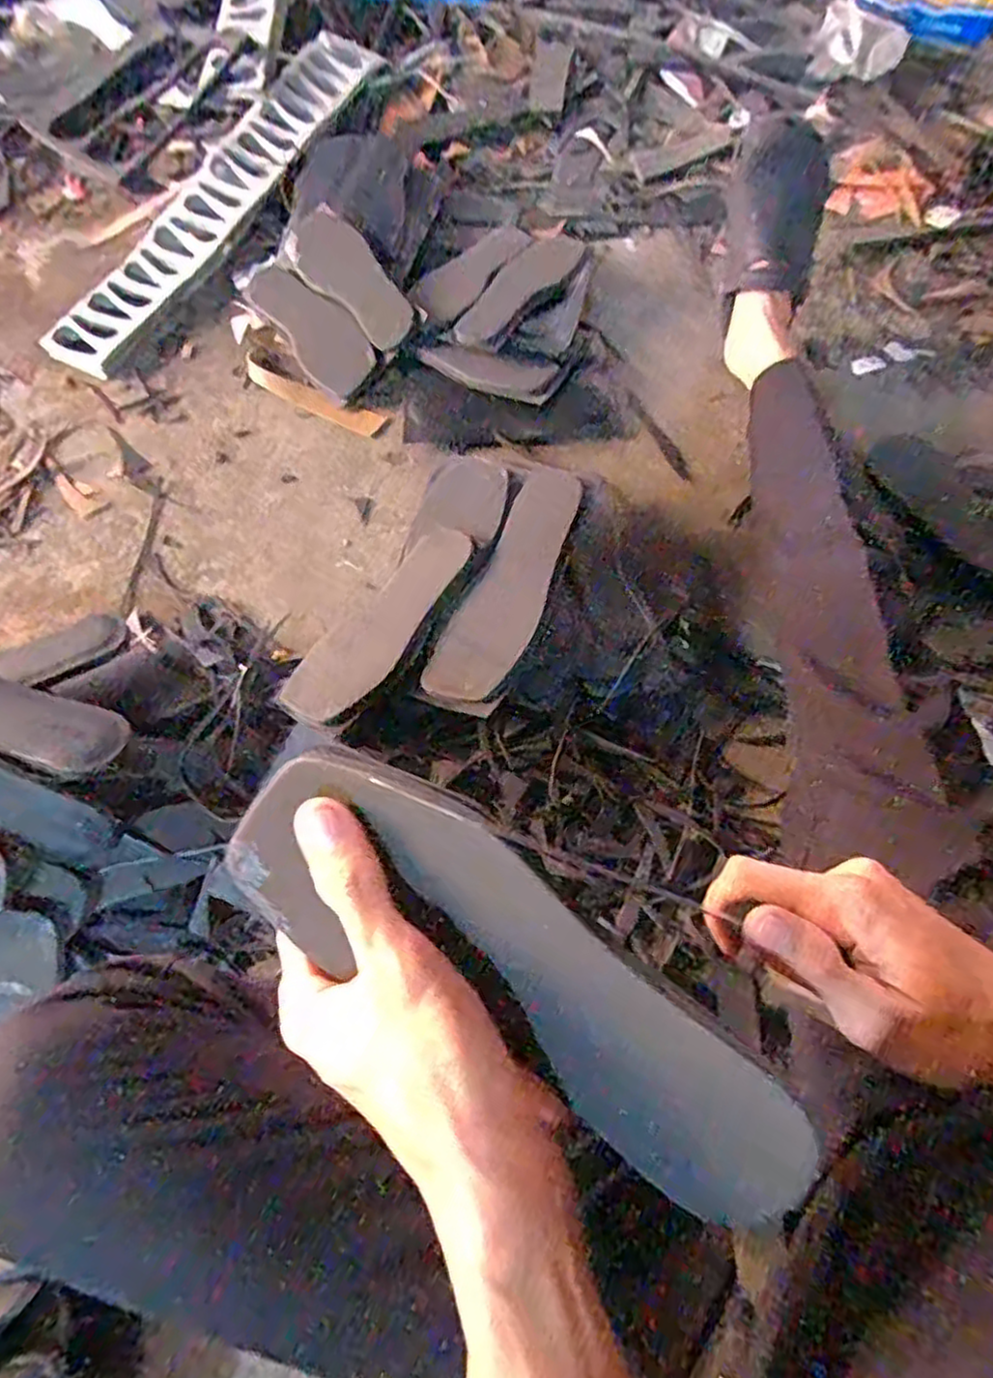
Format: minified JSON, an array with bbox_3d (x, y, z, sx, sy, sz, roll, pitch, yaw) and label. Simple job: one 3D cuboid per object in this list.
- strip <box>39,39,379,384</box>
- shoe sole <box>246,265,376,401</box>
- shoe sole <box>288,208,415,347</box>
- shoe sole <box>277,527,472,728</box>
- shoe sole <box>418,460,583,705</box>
[{"bbox_3d":[-0.378,-0.677,0.972,0.116,0.025,0.639,32,75,2],"label":"strip"},{"bbox_3d":[-0.234,-0.462,0.903,0.086,0.014,0.218,-39,78,5],"label":"shoe sole"},{"bbox_3d":[-0.187,-0.515,0.902,0.082,0.009,0.226,-37,75,7],"label":"shoe sole"},{"bbox_3d":[-0.118,-0.066,0.712,0.094,0.023,0.238,28,74,39],"label":"shoe sole"},{"bbox_3d":[0.013,-0.096,0.727,0.078,0.011,0.250,30,72,-11],"label":"shoe sole"}]

